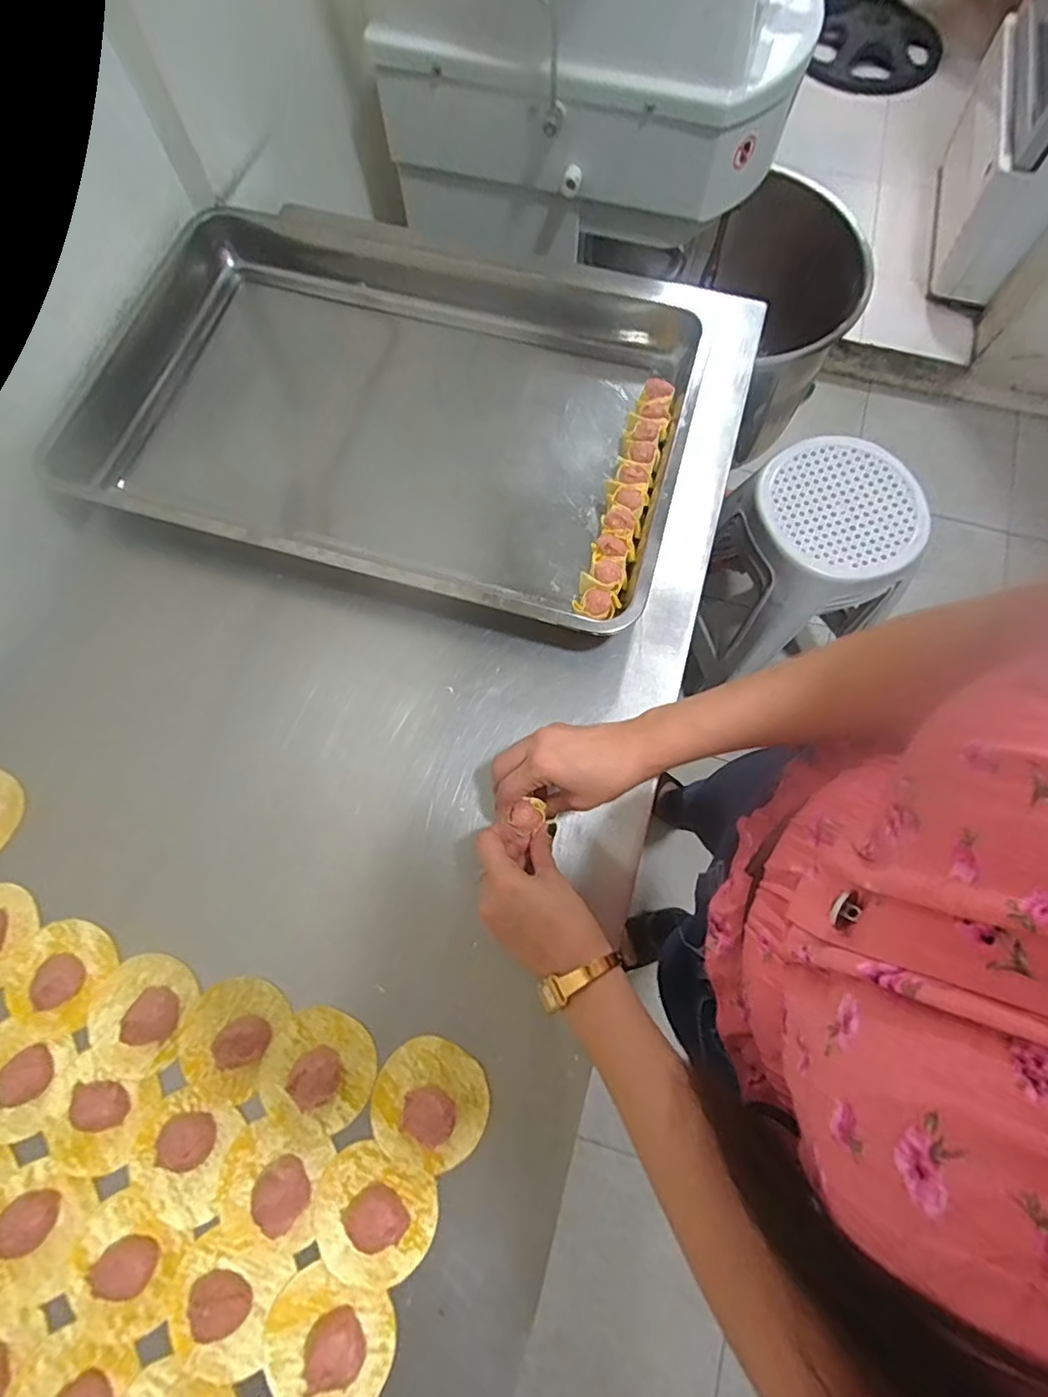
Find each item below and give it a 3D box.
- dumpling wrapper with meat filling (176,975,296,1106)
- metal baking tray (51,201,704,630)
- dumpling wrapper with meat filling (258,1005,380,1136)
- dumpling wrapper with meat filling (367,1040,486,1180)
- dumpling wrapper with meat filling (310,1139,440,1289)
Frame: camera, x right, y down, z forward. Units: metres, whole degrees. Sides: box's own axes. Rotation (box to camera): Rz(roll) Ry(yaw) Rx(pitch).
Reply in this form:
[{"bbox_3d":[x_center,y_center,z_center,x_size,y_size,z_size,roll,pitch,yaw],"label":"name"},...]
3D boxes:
[{"bbox_3d":[-0.221,0.252,0.430,0.068,0.027,0.077,22,72,7],"label":"dumpling wrapper with meat filling"},{"bbox_3d":[-0.158,-0.309,0.600,0.637,0.058,0.409,15,73,5],"label":"metal baking tray"},{"bbox_3d":[-0.152,0.273,0.419,0.080,0.025,0.077,0,71,-1],"label":"dumpling wrapper with meat filling"},{"bbox_3d":[-0.069,0.294,0.413,0.082,0.021,0.078,0,71,-1],"label":"dumpling wrapper with meat filling"},{"bbox_3d":[-0.105,0.358,0.393,0.084,0.022,0.073,24,72,7],"label":"dumpling wrapper with meat filling"}]

